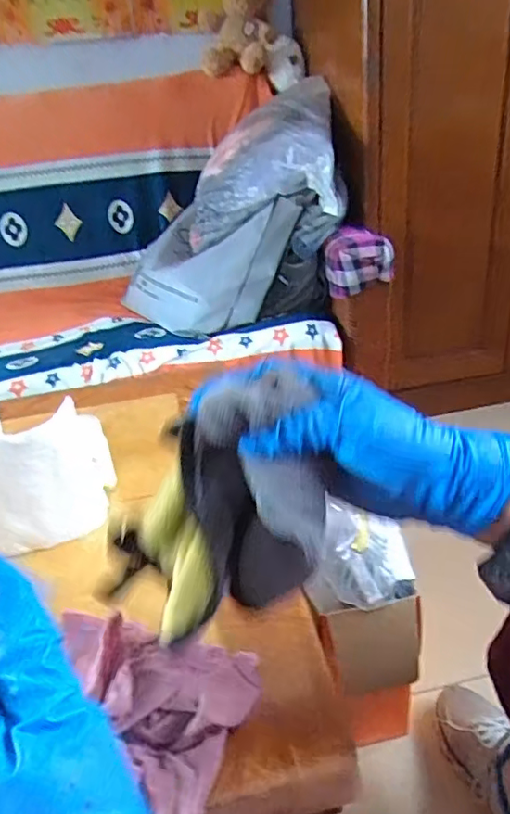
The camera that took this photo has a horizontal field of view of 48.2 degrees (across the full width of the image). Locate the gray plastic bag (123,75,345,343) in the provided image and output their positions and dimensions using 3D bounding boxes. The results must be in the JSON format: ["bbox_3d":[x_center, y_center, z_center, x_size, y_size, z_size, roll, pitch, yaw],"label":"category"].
[{"bbox_3d":[-0.059,-0.448,1.351,0.541,0.444,0.370,-5,27,1],"label":"gray plastic bag"}]

